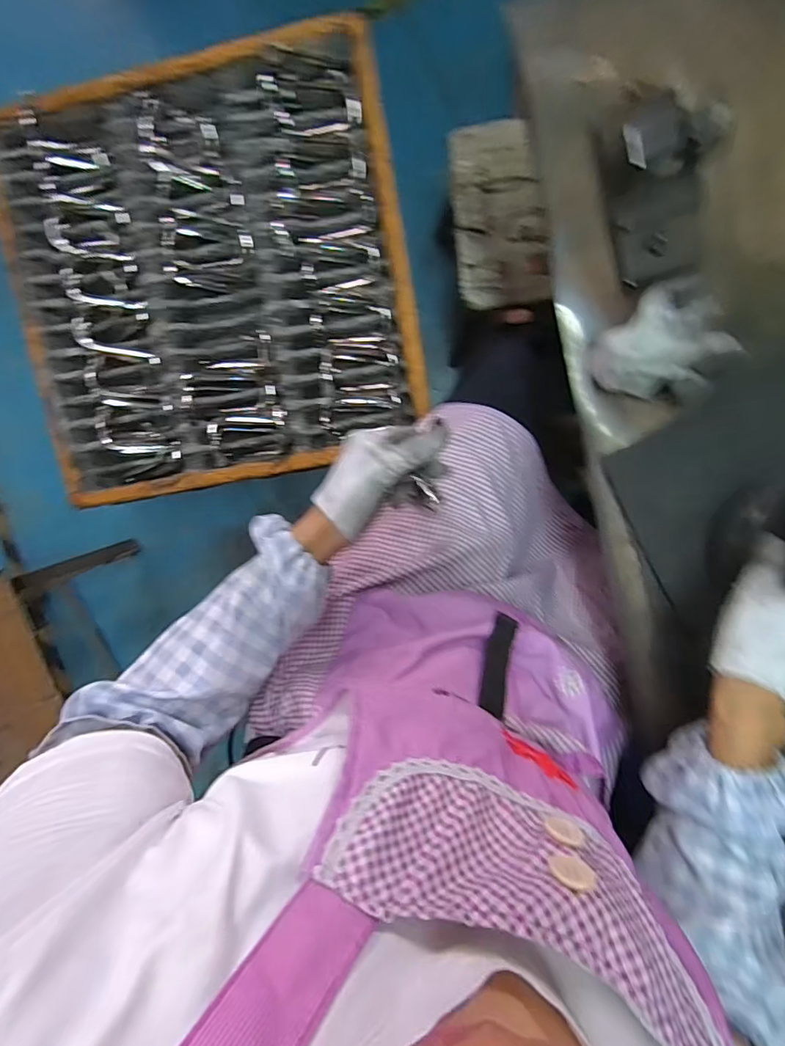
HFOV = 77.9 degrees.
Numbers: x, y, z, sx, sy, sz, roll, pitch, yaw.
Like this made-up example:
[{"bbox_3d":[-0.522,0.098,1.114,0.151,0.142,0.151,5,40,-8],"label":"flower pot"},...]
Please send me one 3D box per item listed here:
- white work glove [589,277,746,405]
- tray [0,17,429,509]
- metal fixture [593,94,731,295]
[{"bbox_3d":[0.212,-0.138,0.376,0.098,0.070,0.077,11,99,4],"label":"white work glove"},{"bbox_3d":[-0.252,-0.332,0.680,0.554,0.053,0.549,-9,97,6],"label":"tray"},{"bbox_3d":[0.198,-0.255,0.360,0.065,0.073,0.135,-14,96,7],"label":"metal fixture"}]

